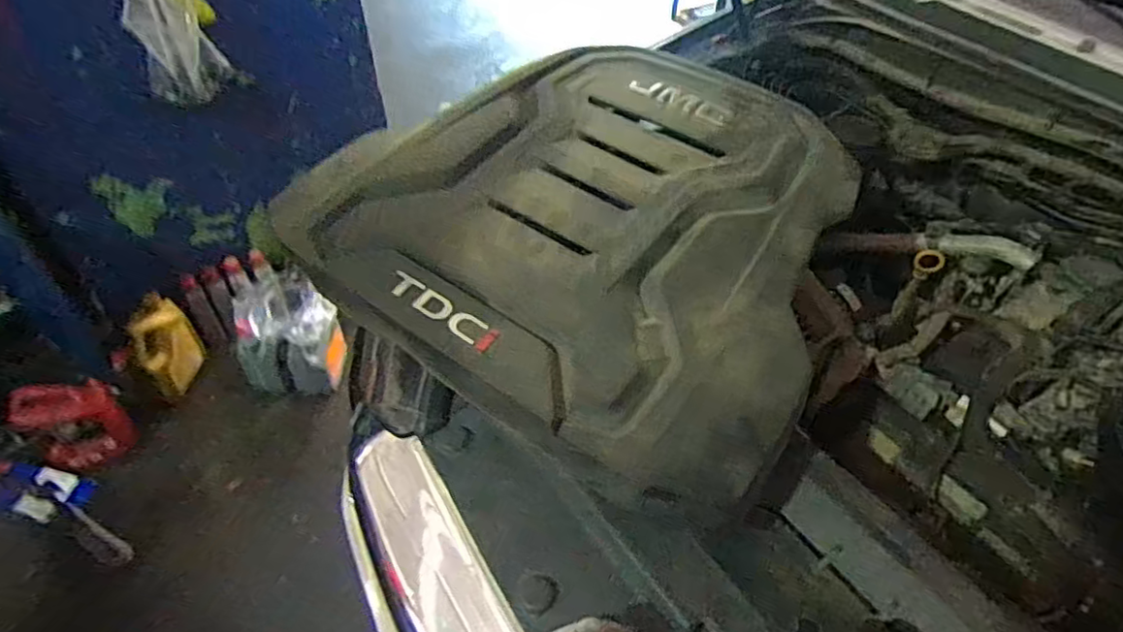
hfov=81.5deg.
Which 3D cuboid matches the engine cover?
[{"bbox_3d":[0.044,-0.124,0.686,0.542,0.071,0.497,30,54,23],"label":"engine cover"}]

